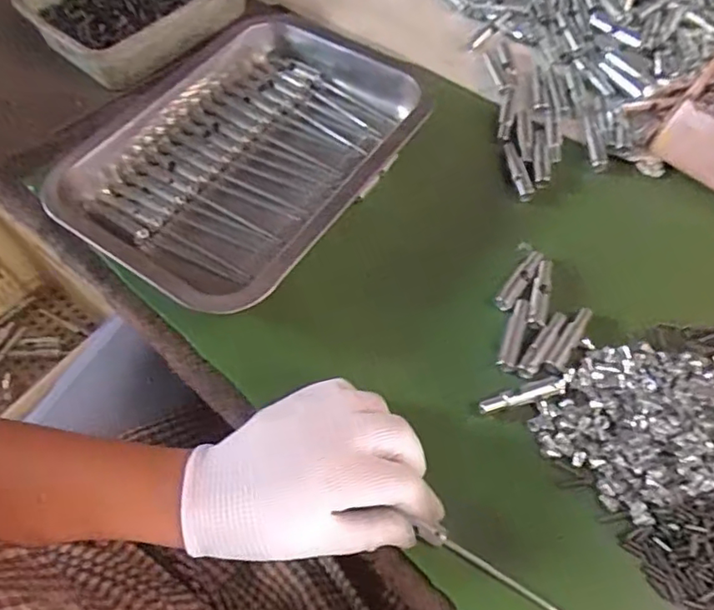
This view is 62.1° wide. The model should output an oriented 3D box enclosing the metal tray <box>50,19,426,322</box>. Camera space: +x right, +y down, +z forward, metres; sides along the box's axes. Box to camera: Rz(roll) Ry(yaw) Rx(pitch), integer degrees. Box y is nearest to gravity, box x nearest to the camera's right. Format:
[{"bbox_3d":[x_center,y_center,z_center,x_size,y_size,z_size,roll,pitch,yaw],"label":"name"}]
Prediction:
[{"bbox_3d":[-0.080,-0.119,0.439,0.201,0.042,0.265,29,67,15],"label":"metal tray"}]

